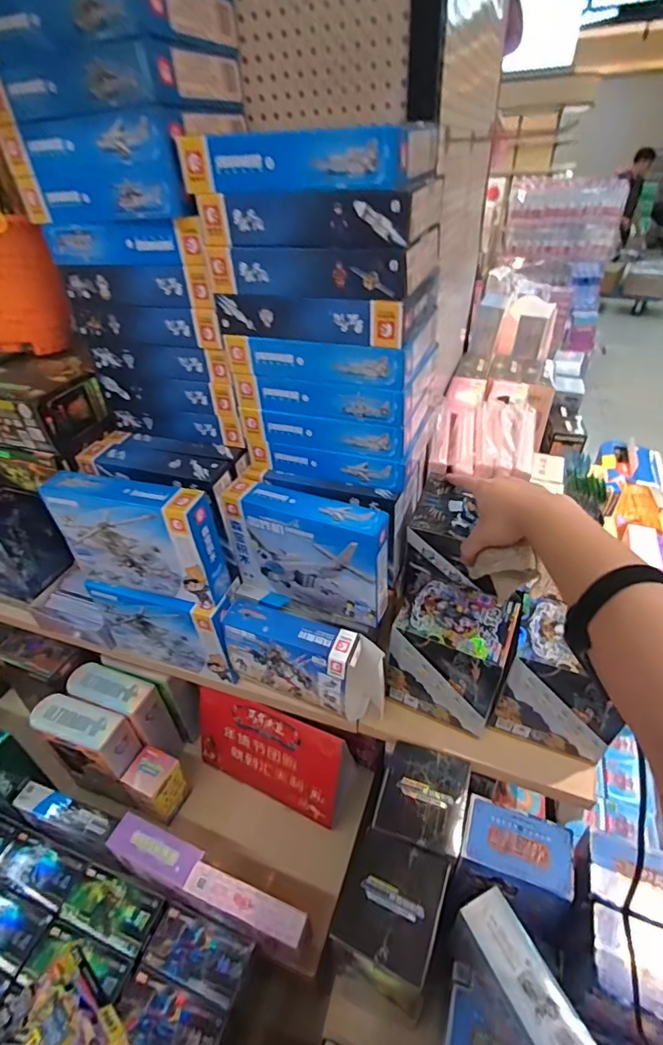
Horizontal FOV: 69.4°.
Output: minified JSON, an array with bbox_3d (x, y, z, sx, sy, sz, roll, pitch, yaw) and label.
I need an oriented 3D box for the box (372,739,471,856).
[{"bbox_3d":[0.114,0.345,0.592,0.101,0.048,0.108,11,40,17],"label":"box"}]

